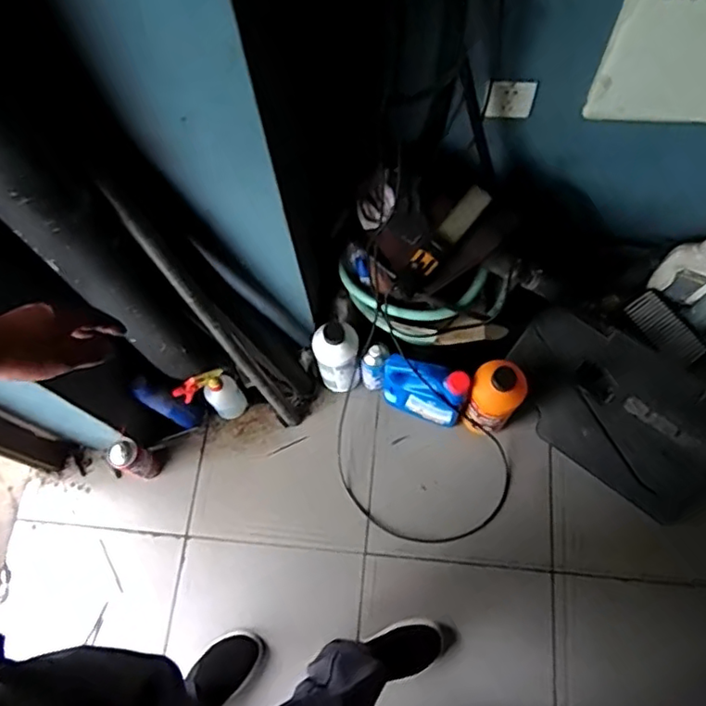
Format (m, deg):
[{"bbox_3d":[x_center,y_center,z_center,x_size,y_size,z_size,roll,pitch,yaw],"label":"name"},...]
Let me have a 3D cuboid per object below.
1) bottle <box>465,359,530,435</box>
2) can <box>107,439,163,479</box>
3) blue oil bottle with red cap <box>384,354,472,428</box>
[{"bbox_3d":[0.295,0.106,1.306,0.109,0.231,0.108,33,74,14],"label":"bottle"},{"bbox_3d":[-0.485,0.242,1.365,0.060,0.176,0.074,23,72,11],"label":"can"},{"bbox_3d":[0.153,0.090,1.349,0.183,0.221,0.079,20,71,10],"label":"blue oil bottle with red cap"}]

